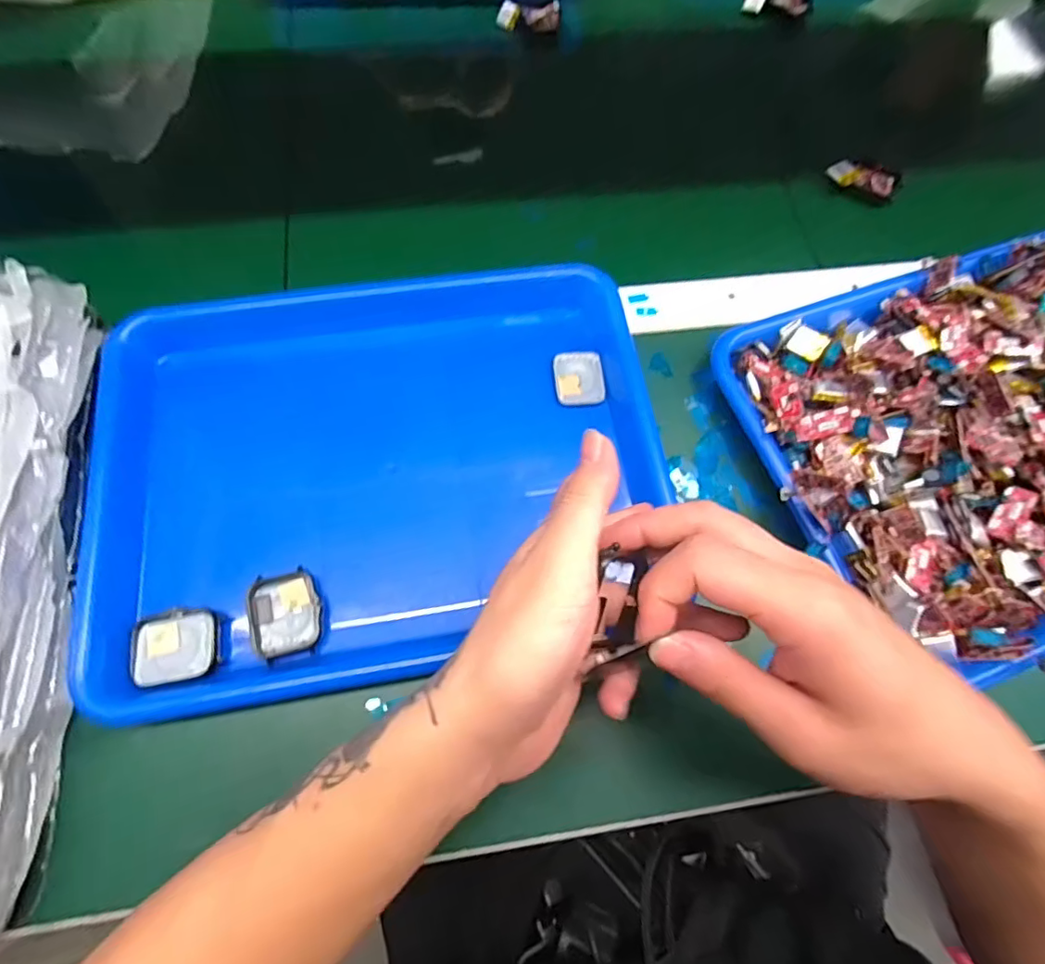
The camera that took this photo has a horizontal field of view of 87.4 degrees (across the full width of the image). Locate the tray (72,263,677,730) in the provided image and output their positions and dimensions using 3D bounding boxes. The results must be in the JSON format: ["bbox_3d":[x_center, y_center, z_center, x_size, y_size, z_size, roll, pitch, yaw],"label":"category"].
[{"bbox_3d":[-0.082,-0.010,0.345,0.325,0.051,0.242,-10,70,-6],"label":"tray"}]

